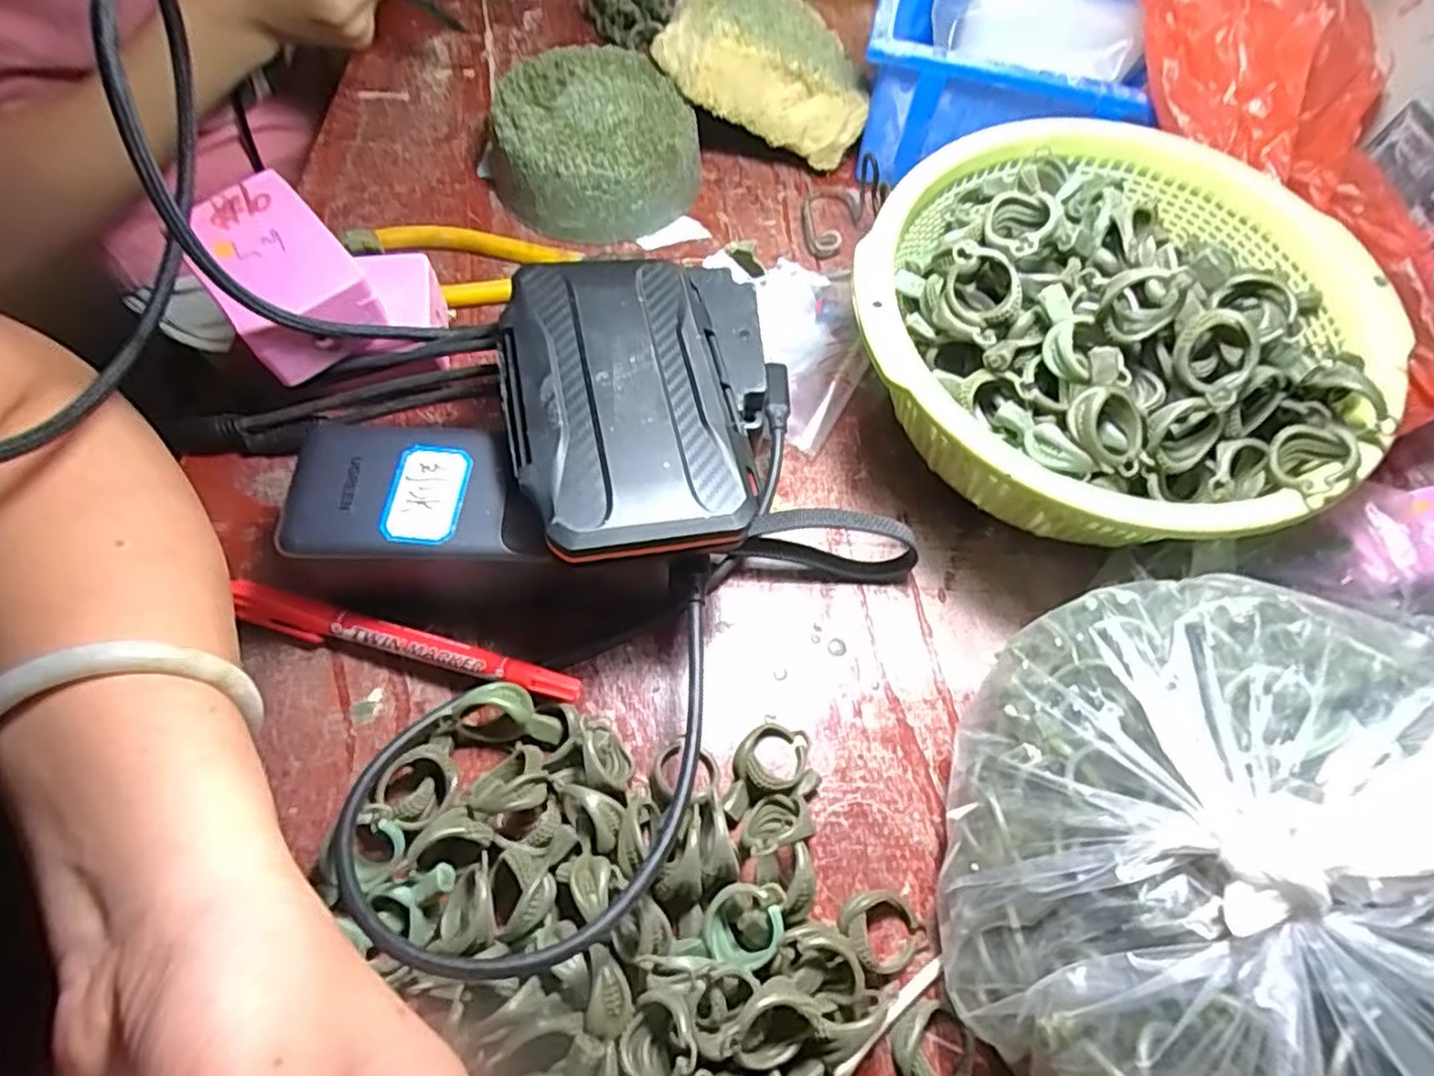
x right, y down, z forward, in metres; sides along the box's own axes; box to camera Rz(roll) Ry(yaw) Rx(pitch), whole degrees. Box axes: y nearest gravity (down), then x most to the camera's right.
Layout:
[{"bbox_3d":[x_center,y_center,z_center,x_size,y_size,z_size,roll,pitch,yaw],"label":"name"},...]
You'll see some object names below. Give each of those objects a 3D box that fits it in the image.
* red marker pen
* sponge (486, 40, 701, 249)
[{"bbox_3d":[-0.114,0.041,0.269,0.133,0.015,0.013,15,62,5],"label":"red marker pen"},{"bbox_3d":[-0.065,-0.206,0.384,0.098,0.044,0.094,1,61,-2],"label":"sponge"}]

